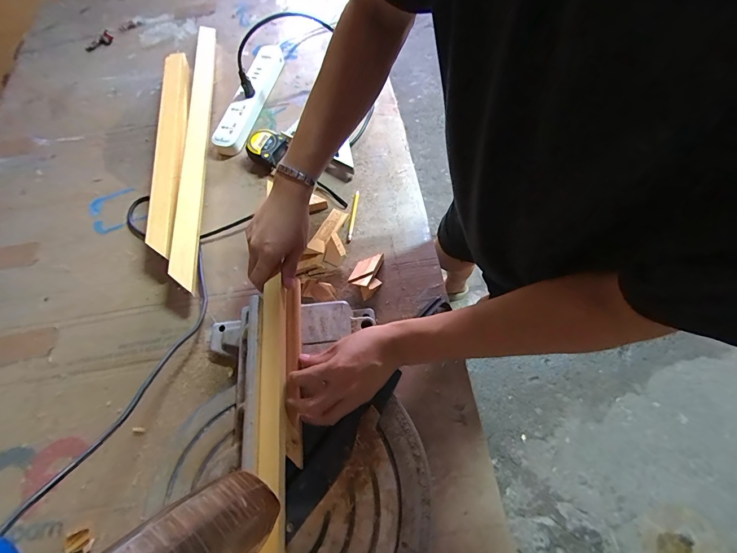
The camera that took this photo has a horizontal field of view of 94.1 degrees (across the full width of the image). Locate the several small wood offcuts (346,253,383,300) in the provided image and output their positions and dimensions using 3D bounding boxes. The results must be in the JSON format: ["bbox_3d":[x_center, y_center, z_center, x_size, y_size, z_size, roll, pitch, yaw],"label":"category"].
[{"bbox_3d":[-0.001,-0.006,0.569,0.052,0.032,0.076,33,73,15],"label":"several small wood offcuts"}]

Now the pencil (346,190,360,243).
[{"bbox_3d":[-0.028,-0.111,0.630,0.010,0.006,0.112,7,68,5],"label":"pencil"}]

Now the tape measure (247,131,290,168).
[{"bbox_3d":[-0.200,-0.253,0.679,0.065,0.044,0.069,22,70,11],"label":"tape measure"}]

